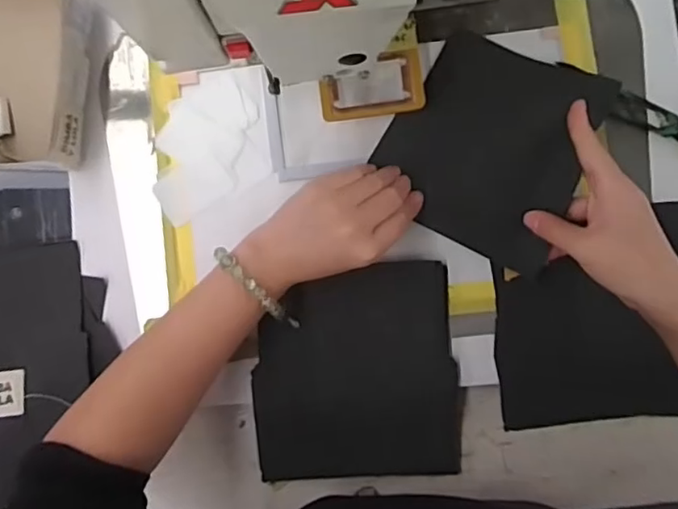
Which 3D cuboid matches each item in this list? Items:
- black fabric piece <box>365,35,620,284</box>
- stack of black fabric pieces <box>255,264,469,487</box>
[{"bbox_3d":[0.117,-0.087,0.455,0.144,0.035,0.153,28,89,5],"label":"black fabric piece"},{"bbox_3d":[0.014,0.094,0.458,0.155,0.028,0.162,-4,87,4],"label":"stack of black fabric pieces"}]

